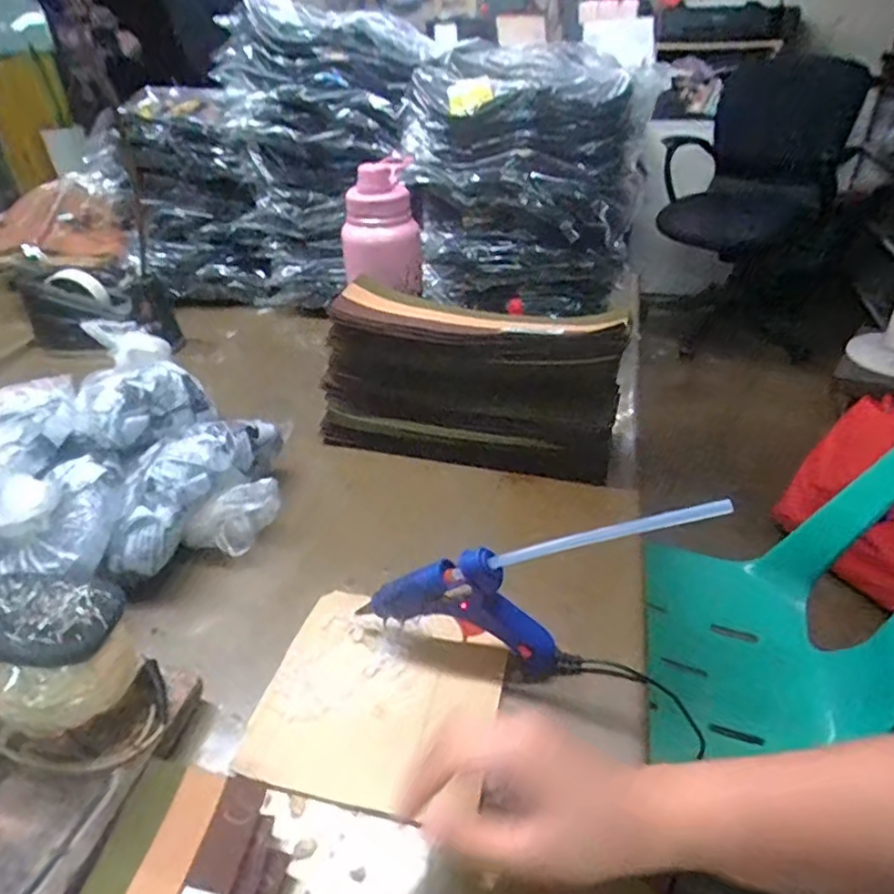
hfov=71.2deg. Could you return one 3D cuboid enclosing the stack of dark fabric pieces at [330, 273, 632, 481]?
[{"bbox_3d":[0.025,-0.063,0.637,0.299,0.160,0.072,14,35,13],"label":"stack of dark fabric pieces"}]

